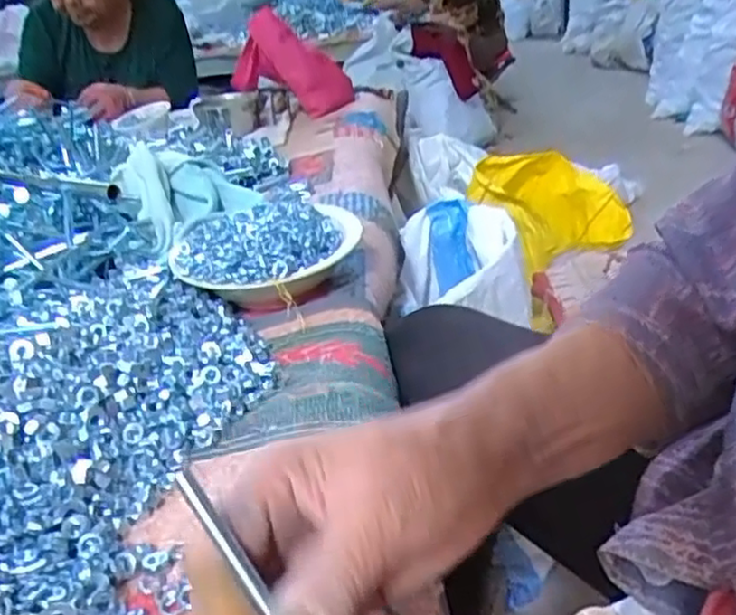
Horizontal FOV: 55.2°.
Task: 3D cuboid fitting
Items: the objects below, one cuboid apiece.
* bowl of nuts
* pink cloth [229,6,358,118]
[{"bbox_3d":[-0.092,-0.050,0.646,0.173,0.057,0.150,-8,26,-4],"label":"bowl of nuts"},{"bbox_3d":[-0.146,-0.519,1.453,0.206,0.190,0.506,-7,26,-1],"label":"pink cloth"}]

